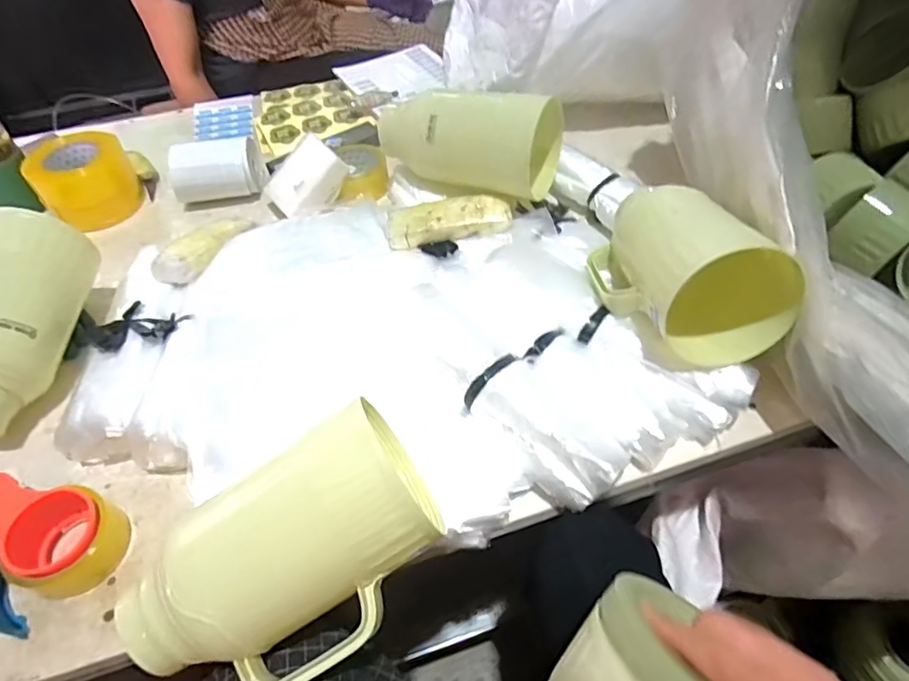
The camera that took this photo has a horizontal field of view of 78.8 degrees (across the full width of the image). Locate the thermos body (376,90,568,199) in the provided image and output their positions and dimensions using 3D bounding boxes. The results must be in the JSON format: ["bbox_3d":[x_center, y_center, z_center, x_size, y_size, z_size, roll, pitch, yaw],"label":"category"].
[{"bbox_3d":[0.018,-0.293,0.804,0.250,0.147,0.126,18,54,16],"label":"thermos body"}]

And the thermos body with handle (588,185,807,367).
[{"bbox_3d":[0.247,-0.089,0.625,0.150,0.129,0.242,-10,51,-6],"label":"thermos body with handle"}]

